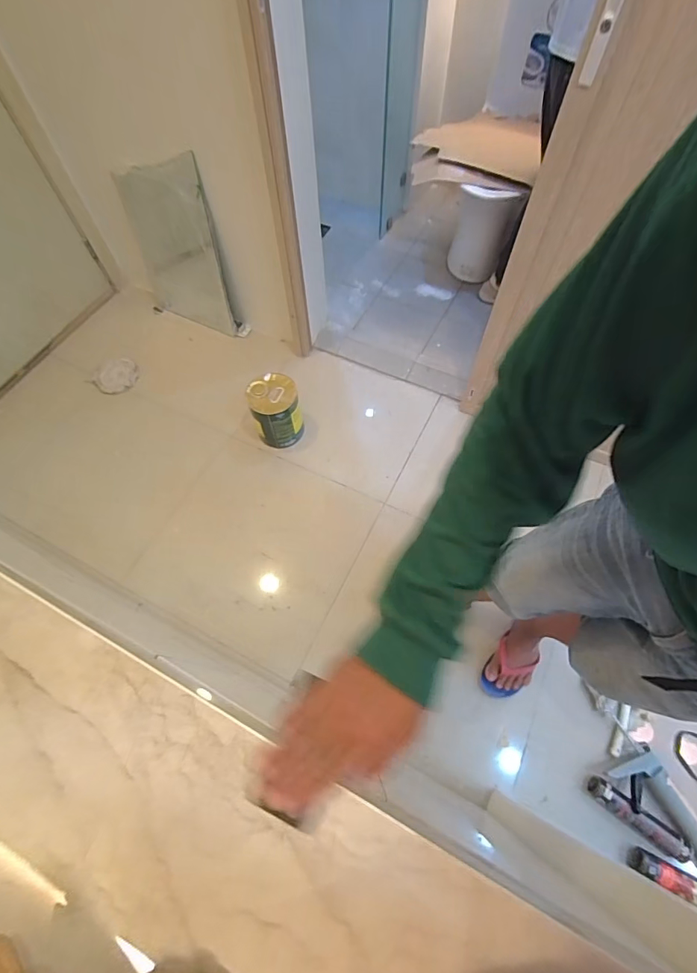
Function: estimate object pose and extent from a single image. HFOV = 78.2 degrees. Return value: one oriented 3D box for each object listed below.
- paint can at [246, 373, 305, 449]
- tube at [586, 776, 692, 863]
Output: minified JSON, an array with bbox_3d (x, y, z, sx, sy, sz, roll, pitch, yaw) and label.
[{"bbox_3d":[-0.241,-0.248,1.440,0.158,0.200,0.153,-1,63,2],"label":"paint can"},{"bbox_3d":[0.666,0.769,0.997,0.221,0.049,0.051,34,69,17],"label":"tube"}]

